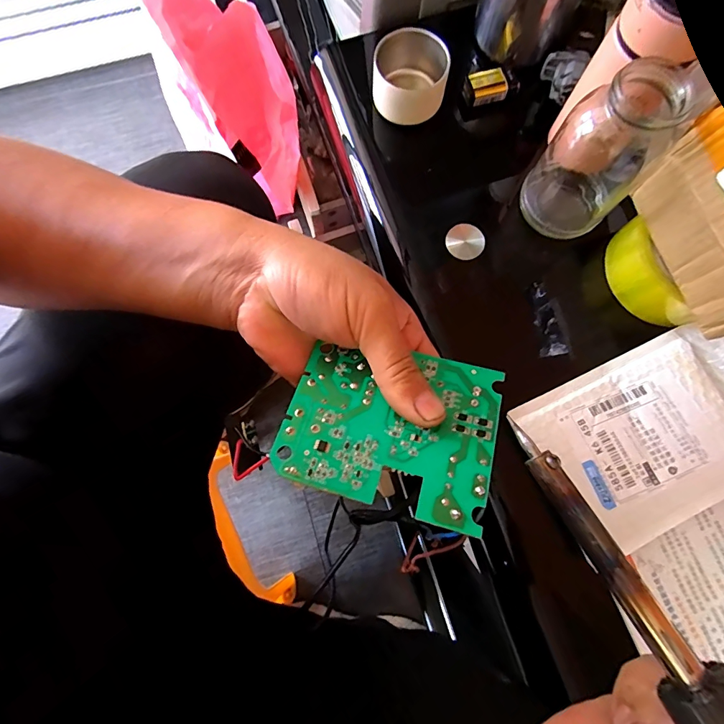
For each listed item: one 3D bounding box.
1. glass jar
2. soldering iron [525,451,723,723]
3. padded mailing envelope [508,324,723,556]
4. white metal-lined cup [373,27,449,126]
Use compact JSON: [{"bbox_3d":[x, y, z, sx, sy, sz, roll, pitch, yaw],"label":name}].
[{"bbox_3d":[0.178,-0.154,0.311,0.071,0.126,0.067,41,81,9],"label":"glass jar"},{"bbox_3d":[0.121,0.124,0.125,0.023,0.022,0.207,-27,69,-5],"label":"soldering iron"},{"bbox_3d":[0.234,0.052,0.314,0.190,0.017,0.124,-26,78,-5],"label":"padded mailing envelope"},{"bbox_3d":[0.043,-0.257,0.370,0.063,0.050,0.062,0,77,1],"label":"white metal-lined cup"}]

